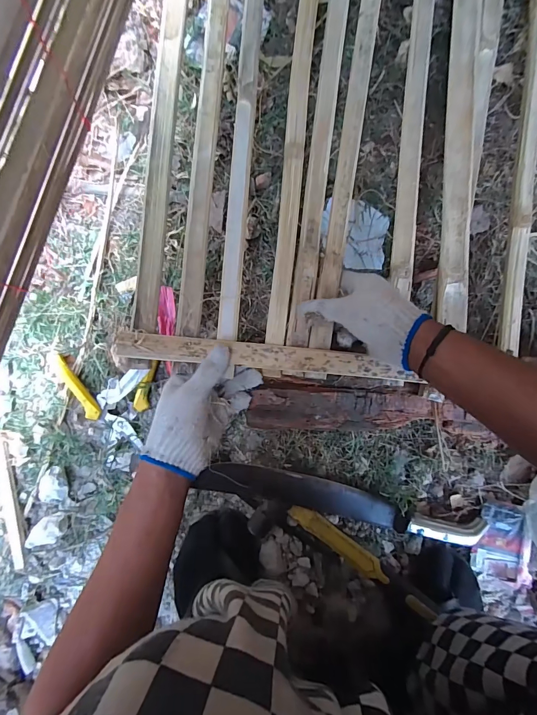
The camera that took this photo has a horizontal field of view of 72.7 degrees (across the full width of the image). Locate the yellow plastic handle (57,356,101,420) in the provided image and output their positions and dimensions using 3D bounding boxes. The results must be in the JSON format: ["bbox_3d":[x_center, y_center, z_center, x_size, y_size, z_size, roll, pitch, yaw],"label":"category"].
[{"bbox_3d":[-0.246,0.040,0.469,0.017,0.015,0.091,-35,93,-5],"label":"yellow plastic handle"}]

